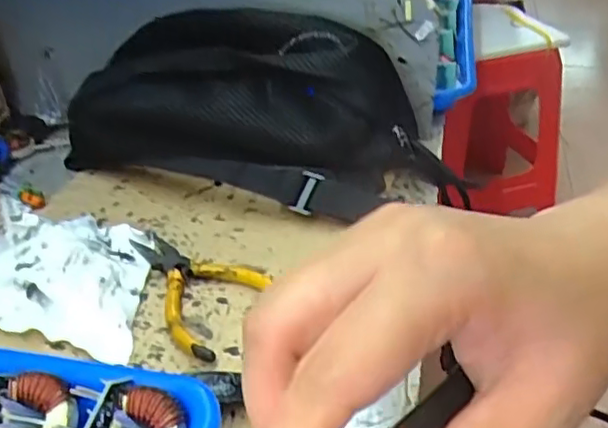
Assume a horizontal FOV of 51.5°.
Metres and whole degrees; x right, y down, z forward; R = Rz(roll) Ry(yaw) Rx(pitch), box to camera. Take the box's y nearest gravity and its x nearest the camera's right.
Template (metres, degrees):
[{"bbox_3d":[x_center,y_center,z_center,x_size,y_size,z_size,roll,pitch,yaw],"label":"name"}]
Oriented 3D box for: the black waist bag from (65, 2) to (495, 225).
[{"bbox_3d":[-0.030,-0.086,0.487,0.303,0.098,0.135,13,38,20],"label":"black waist bag"}]

